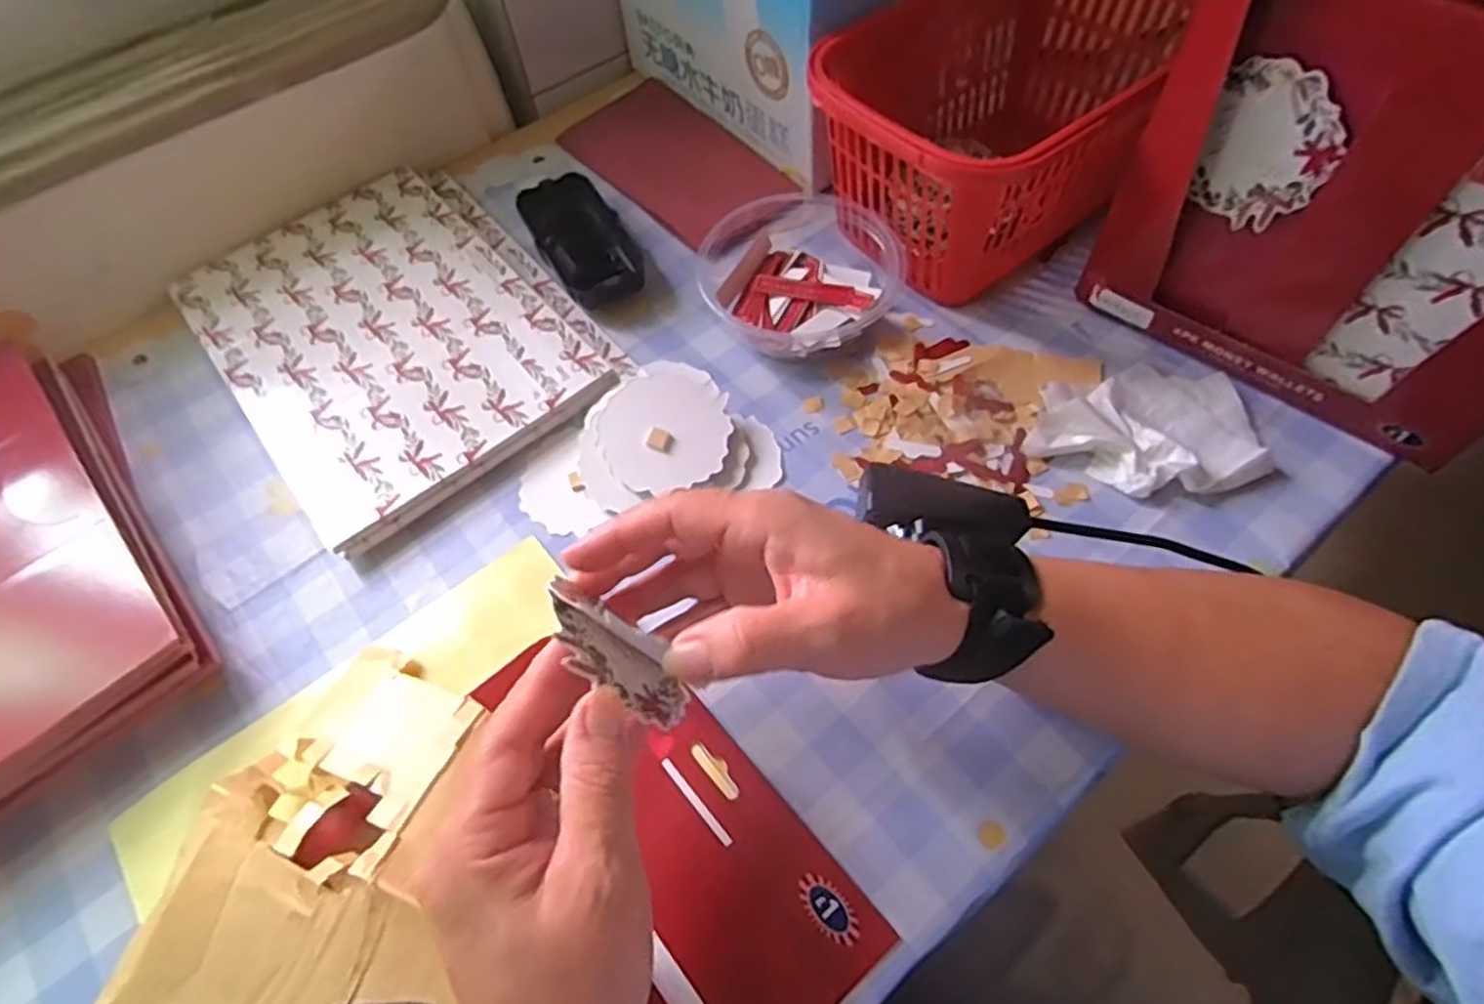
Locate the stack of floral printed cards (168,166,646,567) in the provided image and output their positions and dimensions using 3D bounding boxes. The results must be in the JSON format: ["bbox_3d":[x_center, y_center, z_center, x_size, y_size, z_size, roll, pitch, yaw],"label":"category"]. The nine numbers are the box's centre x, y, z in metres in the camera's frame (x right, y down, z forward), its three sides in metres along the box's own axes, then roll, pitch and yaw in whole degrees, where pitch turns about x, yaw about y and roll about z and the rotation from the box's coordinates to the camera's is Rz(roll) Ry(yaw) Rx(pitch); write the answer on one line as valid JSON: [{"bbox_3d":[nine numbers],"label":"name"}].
[{"bbox_3d":[-0.213,-0.108,0.471,0.192,0.017,0.261,-35,63,-16],"label":"stack of floral printed cards"}]

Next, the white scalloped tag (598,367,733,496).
[{"bbox_3d":[-0.041,-0.039,0.409,0.067,0.005,0.065,-17,77,-7],"label":"white scalloped tag"}]

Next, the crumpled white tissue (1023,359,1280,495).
[{"bbox_3d":[0.212,-0.036,0.398,0.113,0.019,0.082,-19,60,-8],"label":"crumpled white tissue"}]

